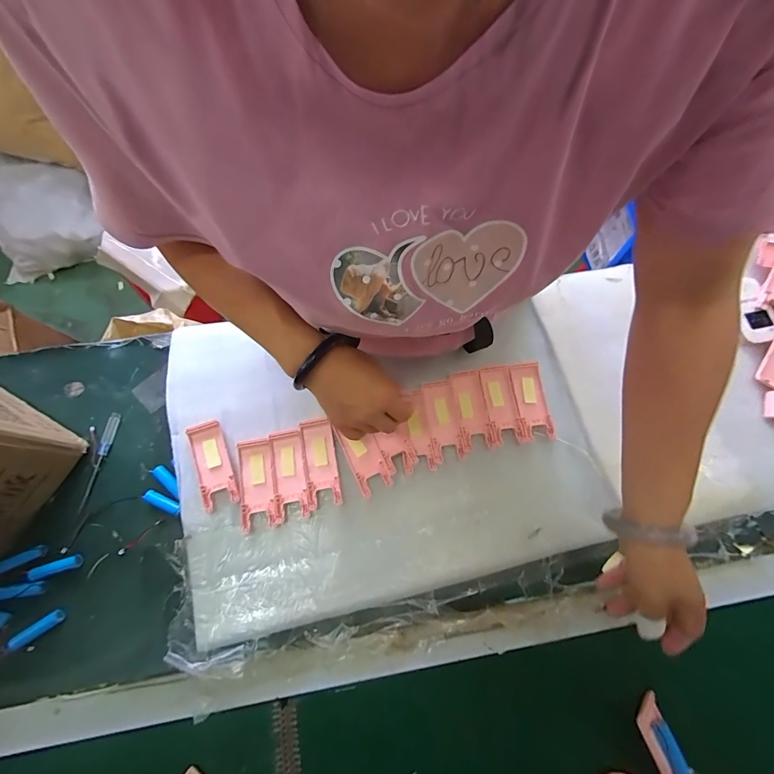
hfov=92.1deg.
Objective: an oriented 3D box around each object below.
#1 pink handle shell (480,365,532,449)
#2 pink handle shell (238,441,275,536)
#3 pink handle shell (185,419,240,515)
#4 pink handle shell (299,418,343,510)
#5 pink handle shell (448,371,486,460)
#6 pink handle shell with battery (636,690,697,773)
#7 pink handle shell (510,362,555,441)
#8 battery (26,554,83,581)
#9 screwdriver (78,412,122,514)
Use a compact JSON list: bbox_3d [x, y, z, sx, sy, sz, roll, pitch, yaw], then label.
[{"bbox_3d":[0.147,0.023,0.481,0.052,0.007,0.100,-7,73,-3],"label":"pink handle shell"},{"bbox_3d":[-0.155,0.114,0.442,0.038,0.008,0.101,-10,73,-4],"label":"pink handle shell"},{"bbox_3d":[-0.209,0.092,0.445,0.038,0.014,0.103,-22,74,-7],"label":"pink handle shell"},{"bbox_3d":[-0.082,0.091,0.452,0.040,0.007,0.101,-11,73,-4],"label":"pink handle shell"},{"bbox_3d":[0.106,0.033,0.480,0.040,0.004,0.109,-3,73,-2],"label":"pink handle shell"},{"bbox_3d":[0.282,0.368,0.369,0.033,0.014,0.101,-12,59,-4],"label":"pink handle shell with battery"},{"bbox_3d":[0.187,0.017,0.484,0.040,0.009,0.101,-6,73,-2],"label":"pink handle shell"},{"bbox_3d":[-0.373,0.203,0.417,0.051,0.014,0.014,-16,74,-12],"label":"battery"},{"bbox_3d":[-0.354,0.090,0.459,0.013,0.007,0.120,9,73,2],"label":"screwdriver"}]

